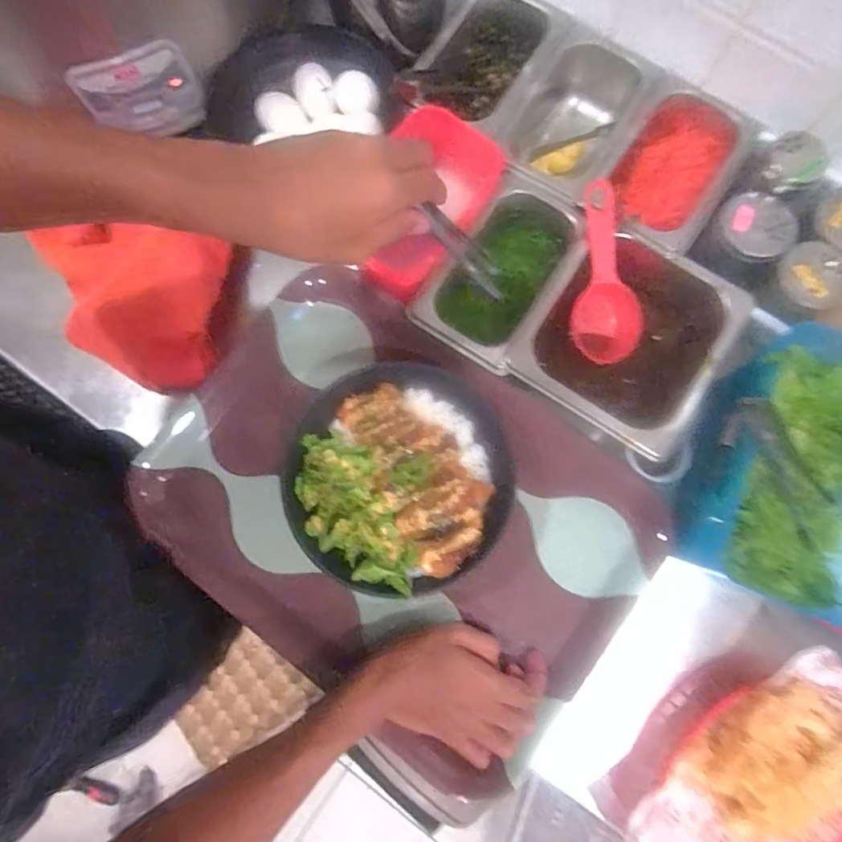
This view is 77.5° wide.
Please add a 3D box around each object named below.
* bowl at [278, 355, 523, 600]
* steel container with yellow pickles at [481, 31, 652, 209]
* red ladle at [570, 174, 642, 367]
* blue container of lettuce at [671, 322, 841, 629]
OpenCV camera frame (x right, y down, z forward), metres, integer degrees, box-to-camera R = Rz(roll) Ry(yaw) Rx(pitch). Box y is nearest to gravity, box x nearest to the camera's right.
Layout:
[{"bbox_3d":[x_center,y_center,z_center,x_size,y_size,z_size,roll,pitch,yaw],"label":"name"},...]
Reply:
[{"bbox_3d":[-0.015,0.043,0.453,0.179,0.074,0.196,0,79,0],"label":"bowl"},{"bbox_3d":[0.145,-0.293,0.529,0.121,0.074,0.170,37,81,7],"label":"steel container with yellow pickles"},{"bbox_3d":[0.166,-0.132,0.479,0.058,0.022,0.159,-10,106,-2],"label":"red ladle"},{"bbox_3d":[0.310,0.041,0.442,0.157,0.086,0.213,23,80,5],"label":"blue container of lettuce"}]

